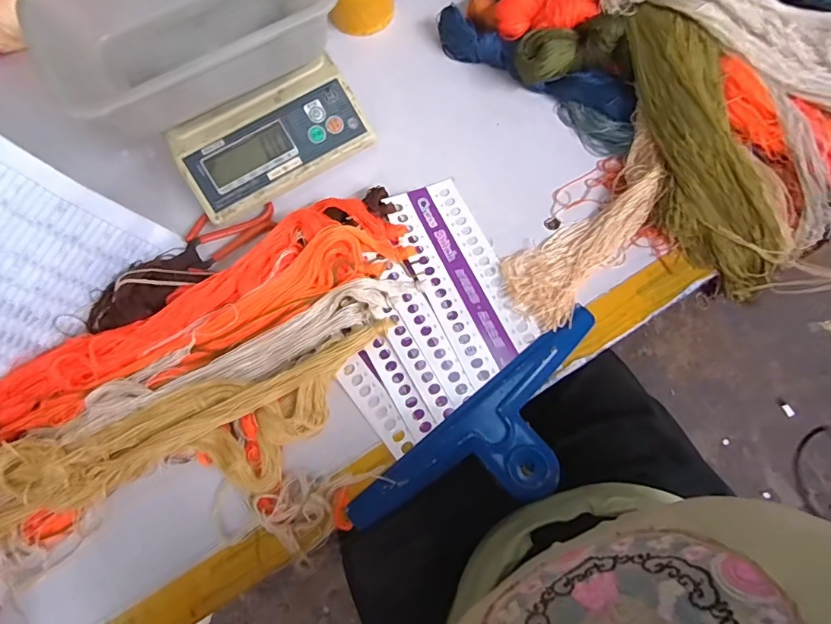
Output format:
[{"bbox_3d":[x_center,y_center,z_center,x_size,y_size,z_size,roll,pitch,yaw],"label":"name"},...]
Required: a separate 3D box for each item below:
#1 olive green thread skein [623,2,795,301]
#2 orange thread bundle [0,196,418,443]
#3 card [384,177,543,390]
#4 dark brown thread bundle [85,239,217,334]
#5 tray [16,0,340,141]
[{"bbox_3d":[0.288,-0.168,0.478,0.109,0.046,0.315,-18,87,-4],"label":"olive green thread skein"},{"bbox_3d":[-0.241,0.010,0.455,0.489,0.025,0.095,-28,72,-7],"label":"orange thread bundle"},{"bbox_3d":[0.047,-0.041,0.486,0.085,0.006,0.214,-23,72,-9],"label":"card"},{"bbox_3d":[-0.271,-0.022,0.479,0.129,0.031,0.049,-41,74,-11],"label":"dark brown thread bundle"},{"bbox_3d":[-0.236,-0.299,0.493,0.277,0.105,0.190,-29,72,-7],"label":"tray"}]

